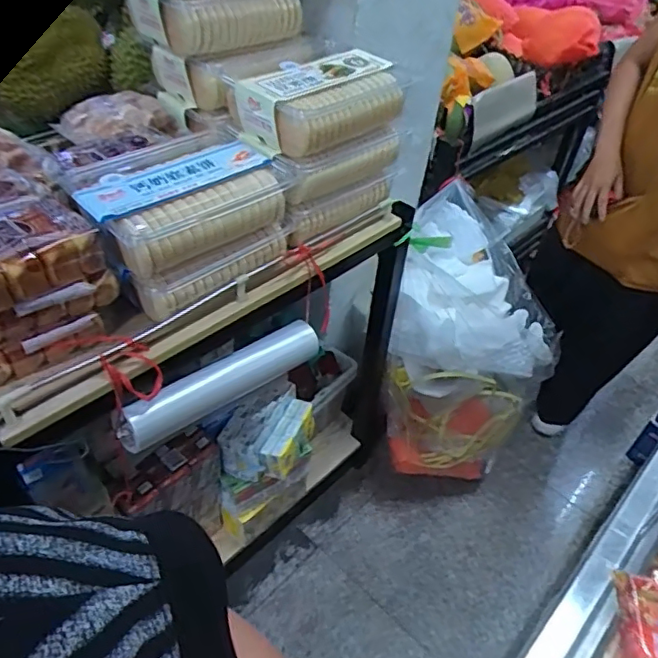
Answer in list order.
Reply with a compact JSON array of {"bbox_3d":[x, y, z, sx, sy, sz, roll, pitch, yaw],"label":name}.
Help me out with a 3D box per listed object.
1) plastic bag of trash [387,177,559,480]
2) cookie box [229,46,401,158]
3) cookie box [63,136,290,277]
[{"bbox_3d":[0.346,0.041,1.435,0.381,0.561,0.479,11,43,6],"label":"plastic bag of trash"},{"bbox_3d":[-0.006,-0.347,0.877,0.256,0.094,0.149,-24,50,-28],"label":"cookie box"},{"bbox_3d":[-0.201,-0.183,0.785,0.260,0.089,0.191,-25,51,-29],"label":"cookie box"}]

